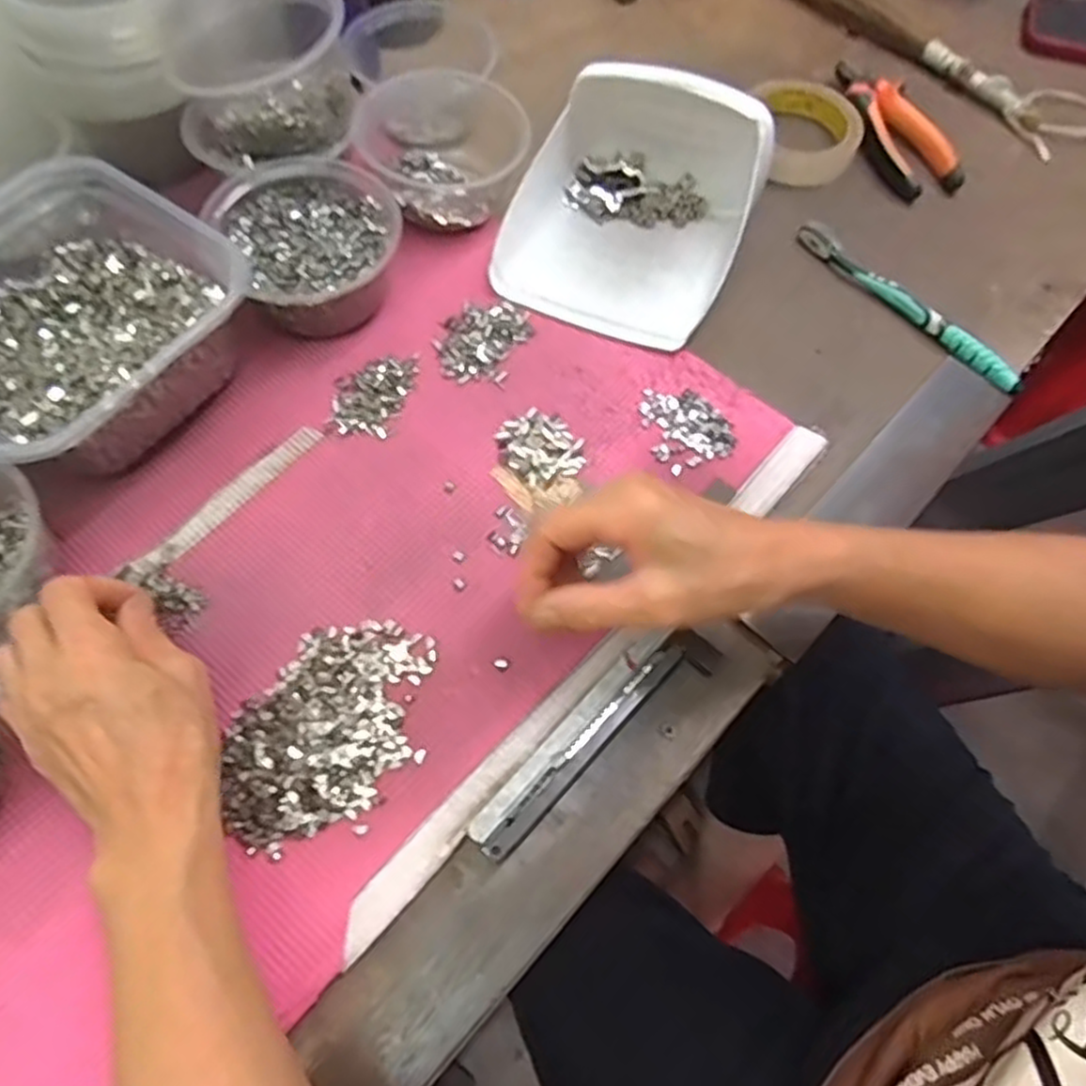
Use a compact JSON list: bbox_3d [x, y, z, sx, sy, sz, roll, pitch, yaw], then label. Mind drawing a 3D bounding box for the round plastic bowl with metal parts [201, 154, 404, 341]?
[{"bbox_3d":[-0.147,-0.190,0.478,0.105,0.055,0.118,-27,69,-14],"label":"round plastic bowl with metal parts"}]

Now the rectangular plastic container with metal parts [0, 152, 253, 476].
[{"bbox_3d":[-0.291,-0.133,0.439,0.200,0.071,0.170,32,68,12],"label":"rectangular plastic container with metal parts"}]

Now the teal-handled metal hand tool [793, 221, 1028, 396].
[{"bbox_3d":[0.251,-0.166,0.512,0.012,0.021,0.184,-36,72,-17],"label":"teal-handled metal hand tool"}]

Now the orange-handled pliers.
[{"bbox_3d":[0.269,-0.330,0.586,0.057,0.023,0.142,-21,68,-12],"label":"orange-handled pliers"}]

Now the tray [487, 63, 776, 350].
[{"bbox_3d":[0.060,-0.232,0.493,0.151,0.080,0.164,21,66,7],"label":"tray"}]

